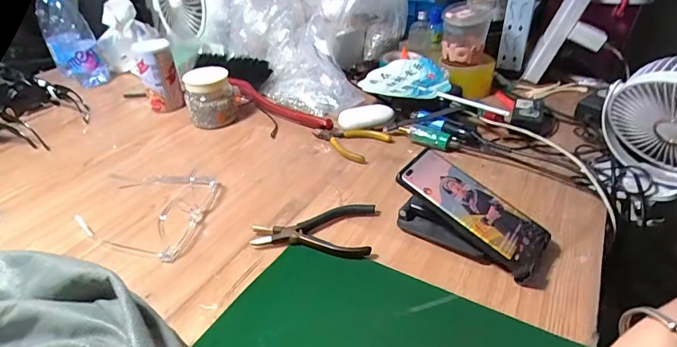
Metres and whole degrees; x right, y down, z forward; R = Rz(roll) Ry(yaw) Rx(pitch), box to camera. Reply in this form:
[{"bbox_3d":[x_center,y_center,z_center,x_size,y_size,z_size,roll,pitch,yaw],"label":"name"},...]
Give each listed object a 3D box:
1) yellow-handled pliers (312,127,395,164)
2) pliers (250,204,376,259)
[{"bbox_3d":[0.016,-0.058,0.648,0.121,0.011,0.085,25,44,34],"label":"yellow-handled pliers"},{"bbox_3d":[-0.029,0.064,0.476,0.137,0.017,0.080,2,35,7],"label":"pliers"}]

